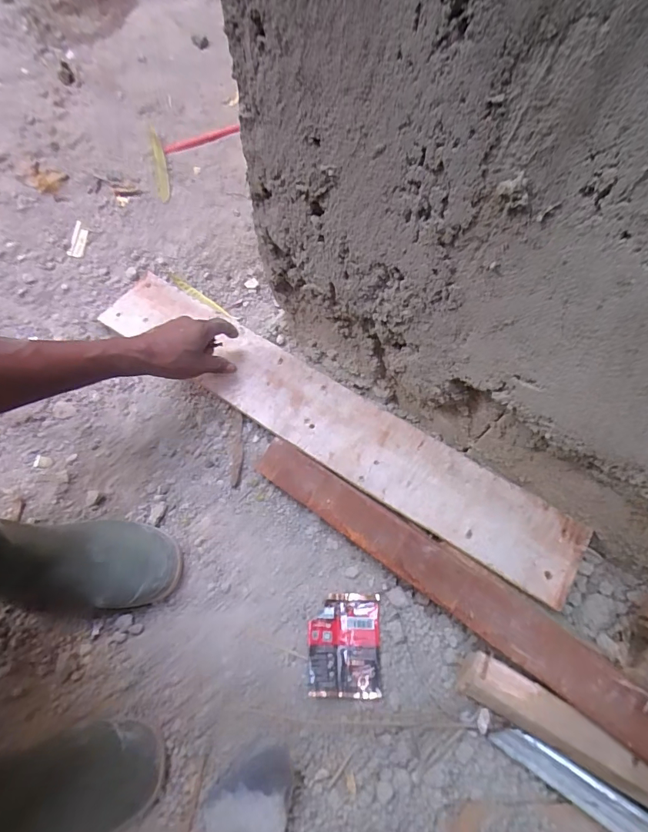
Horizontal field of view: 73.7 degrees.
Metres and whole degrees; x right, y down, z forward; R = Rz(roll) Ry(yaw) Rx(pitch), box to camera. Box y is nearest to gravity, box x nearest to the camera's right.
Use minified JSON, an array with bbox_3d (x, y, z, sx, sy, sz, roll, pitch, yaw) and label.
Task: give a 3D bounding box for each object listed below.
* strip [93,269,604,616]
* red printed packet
[{"bbox_3d":[-0.010,-0.006,0.604,0.736,0.020,0.113,32,70,15],"label":"strip"},{"bbox_3d":[0.025,0.278,0.528,0.086,0.017,0.111,1,66,-1],"label":"red printed packet"}]

